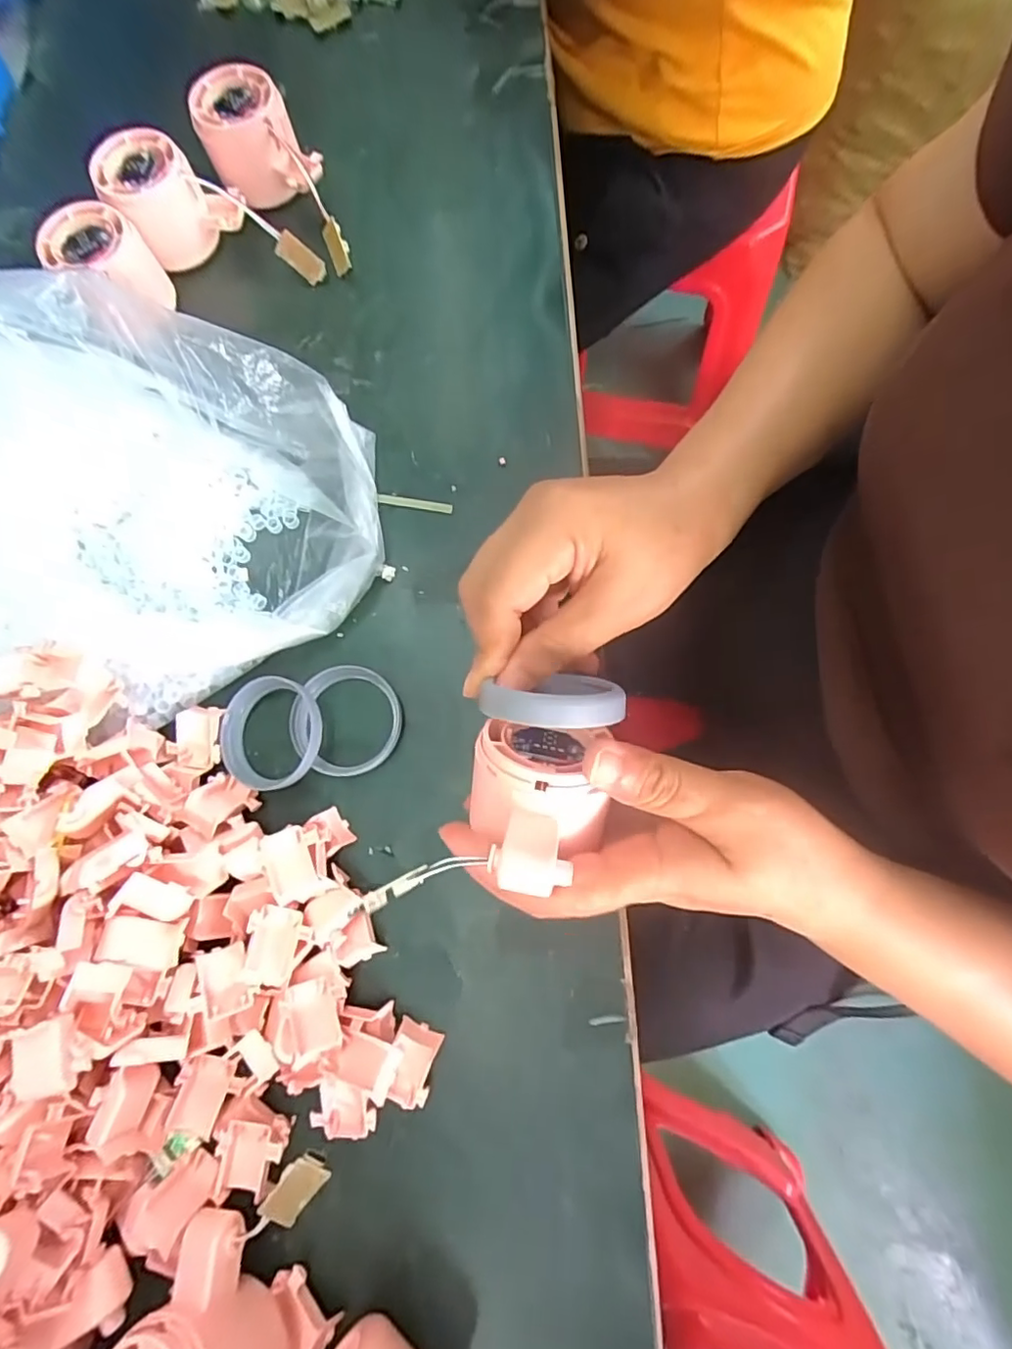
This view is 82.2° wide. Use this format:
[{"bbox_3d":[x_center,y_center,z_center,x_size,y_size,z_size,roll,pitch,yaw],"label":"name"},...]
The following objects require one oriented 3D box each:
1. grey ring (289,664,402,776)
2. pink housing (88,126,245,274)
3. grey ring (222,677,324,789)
[{"bbox_3d":[-0.085,0.024,0.312,0.055,0.013,0.059,-1,76,2],"label":"grey ring"},{"bbox_3d":[-0.216,-0.308,0.381,0.076,0.058,0.059,-22,76,-3],"label":"pink housing"},{"bbox_3d":[-0.125,0.031,0.306,0.055,0.014,0.057,-1,76,2],"label":"grey ring"}]

